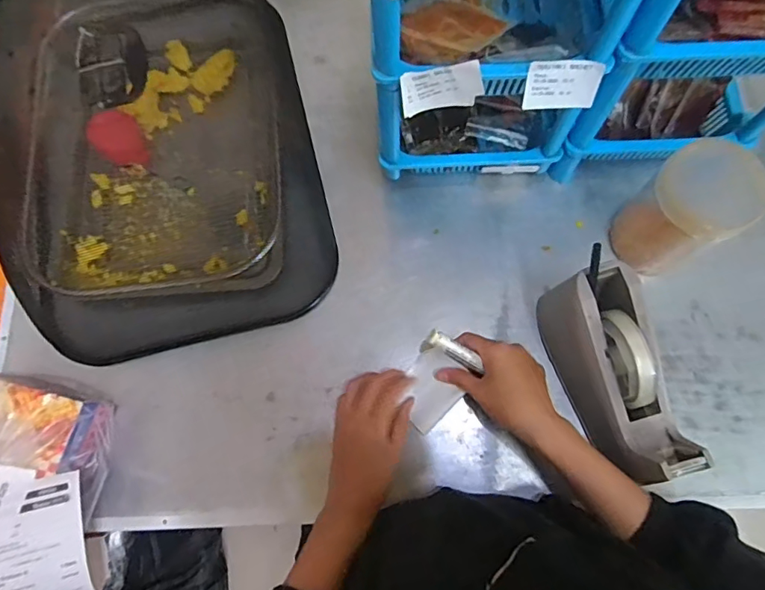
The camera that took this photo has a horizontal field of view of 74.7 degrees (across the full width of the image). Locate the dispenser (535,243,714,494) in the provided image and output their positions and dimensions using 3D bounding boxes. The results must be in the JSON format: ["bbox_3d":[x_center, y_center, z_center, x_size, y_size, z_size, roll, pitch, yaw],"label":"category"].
[{"bbox_3d":[0.219,0.072,0.473,0.068,0.107,0.200,-17,74,-3],"label":"dispenser"}]

